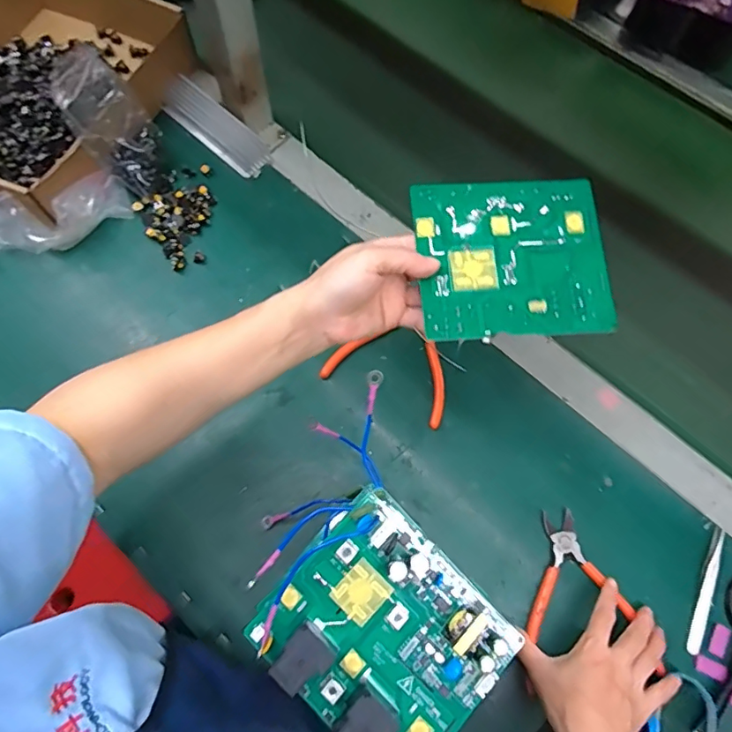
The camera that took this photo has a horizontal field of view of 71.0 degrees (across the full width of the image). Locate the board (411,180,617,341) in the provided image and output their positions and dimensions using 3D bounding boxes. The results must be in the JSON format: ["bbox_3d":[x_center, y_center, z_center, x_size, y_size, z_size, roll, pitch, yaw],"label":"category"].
[{"bbox_3d":[0.101,-0.075,0.356,0.129,0.004,0.112,-3,77,-4],"label":"board"}]

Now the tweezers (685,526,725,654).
[{"bbox_3d":[0.305,0.199,0.459,0.013,0.004,0.111,23,71,7],"label":"tweezers"}]

